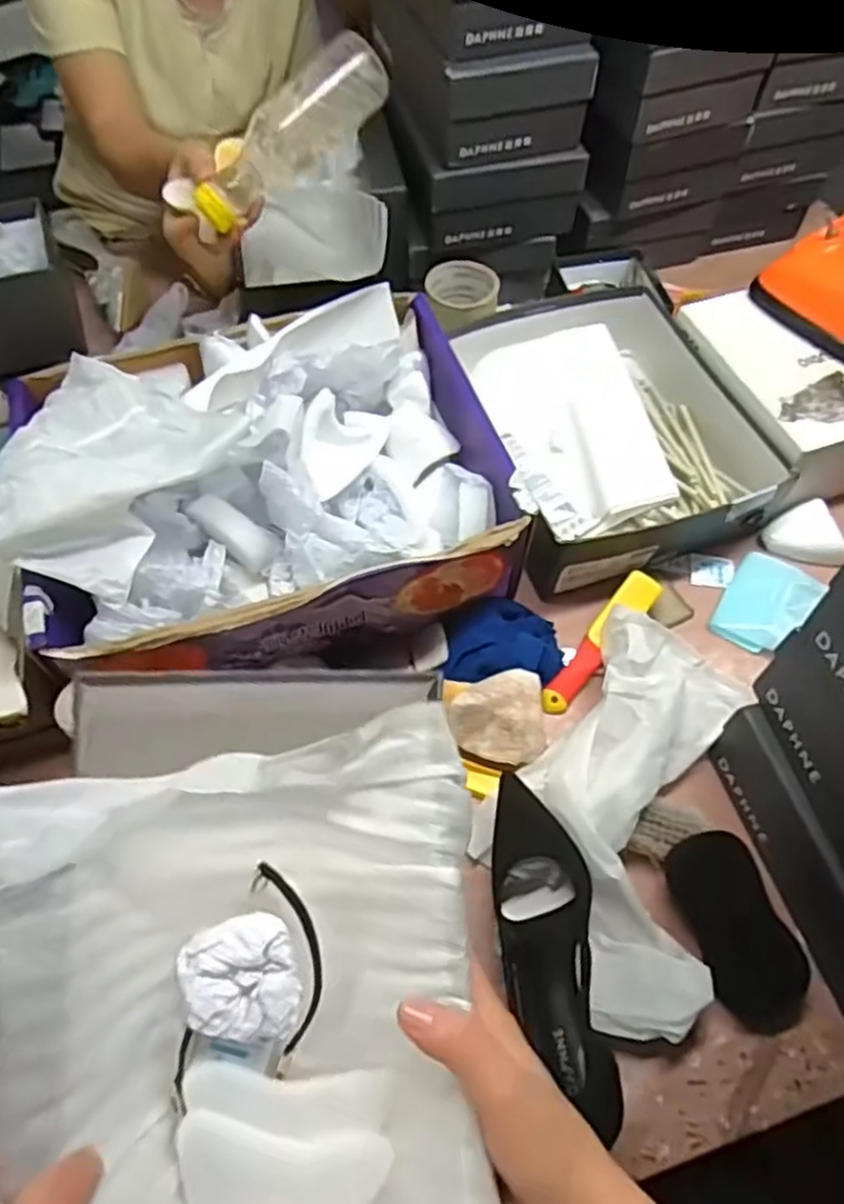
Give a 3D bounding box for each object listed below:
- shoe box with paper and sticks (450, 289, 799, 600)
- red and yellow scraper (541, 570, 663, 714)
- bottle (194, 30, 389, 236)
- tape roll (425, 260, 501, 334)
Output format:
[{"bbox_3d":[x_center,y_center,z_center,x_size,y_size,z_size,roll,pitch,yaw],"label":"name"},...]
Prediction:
[{"bbox_3d":[0.184,-0.196,0.786,0.284,0.104,0.335,-14,61,-9],"label":"shoe box with paper and sticks"},{"bbox_3d":[0.165,0.036,0.692,0.033,0.018,0.161,37,80,19],"label":"red and yellow scraper"},{"bbox_3d":[-0.116,-0.414,0.669,0.193,0.067,0.050,-44,68,-1],"label":"bottle"},{"bbox_3d":[0.046,-0.351,0.872,0.083,0.045,0.091,0,60,-1],"label":"tape roll"}]

